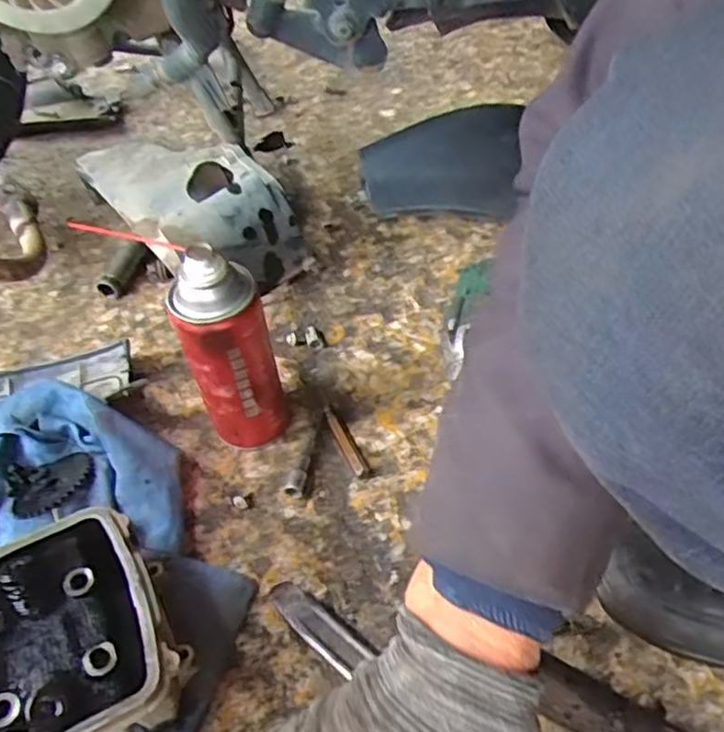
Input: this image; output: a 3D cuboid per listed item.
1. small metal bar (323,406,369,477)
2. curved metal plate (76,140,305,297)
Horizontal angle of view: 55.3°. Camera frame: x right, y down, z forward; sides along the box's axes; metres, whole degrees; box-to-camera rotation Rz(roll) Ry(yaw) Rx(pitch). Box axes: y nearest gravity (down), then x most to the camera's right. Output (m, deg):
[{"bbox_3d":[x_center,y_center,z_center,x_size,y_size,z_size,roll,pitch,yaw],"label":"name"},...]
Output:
[{"bbox_3d":[-0.013,0.058,0.536,0.012,0.011,0.070,-20,51,-13],"label":"small metal bar"},{"bbox_3d":[-0.169,-0.158,0.669,0.122,0.100,0.230,-32,55,-21],"label":"curved metal plate"}]

